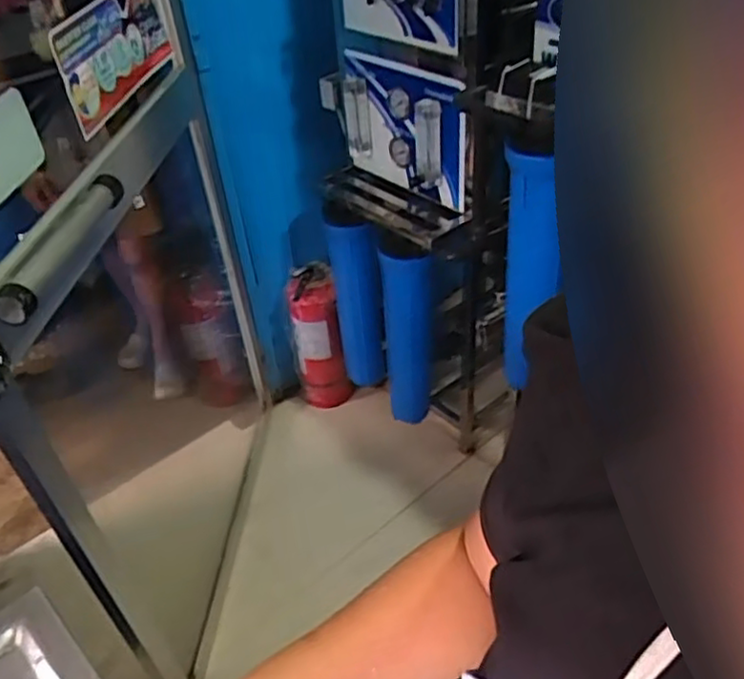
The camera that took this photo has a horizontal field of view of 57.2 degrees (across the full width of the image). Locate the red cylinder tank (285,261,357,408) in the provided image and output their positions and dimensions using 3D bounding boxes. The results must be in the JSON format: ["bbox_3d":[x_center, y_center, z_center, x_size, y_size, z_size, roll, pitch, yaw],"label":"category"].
[{"bbox_3d":[-0.145,-0.007,1.928,0.143,0.445,0.116,-6,39,-1],"label":"red cylinder tank"}]

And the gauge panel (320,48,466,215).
[{"bbox_3d":[0.045,-0.443,1.446,0.062,0.257,0.451,-32,46,-28],"label":"gauge panel"}]

